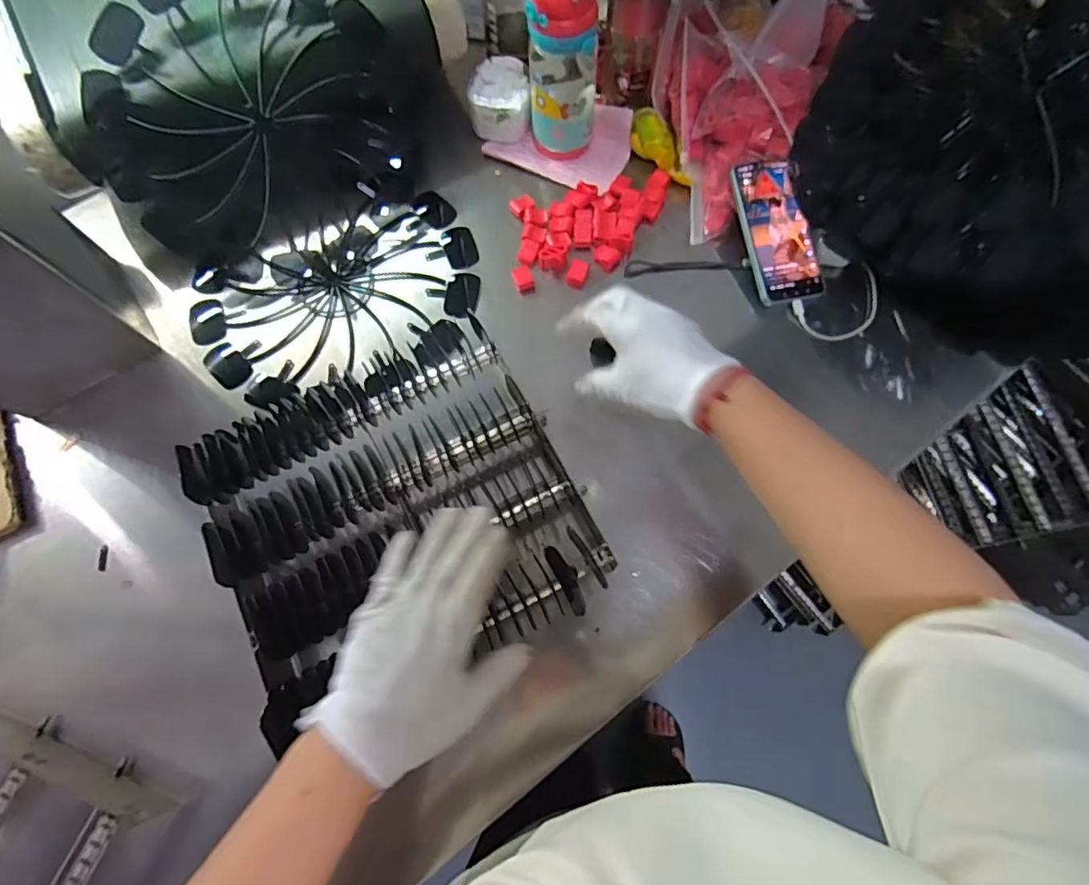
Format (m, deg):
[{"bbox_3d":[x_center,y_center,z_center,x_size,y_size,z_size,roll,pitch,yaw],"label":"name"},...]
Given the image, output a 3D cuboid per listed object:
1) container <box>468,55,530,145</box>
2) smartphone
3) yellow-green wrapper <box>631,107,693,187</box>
[{"bbox_3d":[-0.055,-0.427,0.695,0.077,0.061,0.074,0,72,1],"label":"container"},{"bbox_3d":[0.258,-0.235,0.610,0.076,0.014,0.158,-12,86,-3],"label":"smartphone"},{"bbox_3d":[0.143,-0.356,0.672,0.036,0.031,0.106,-40,95,-11],"label":"yellow-green wrapper"}]

